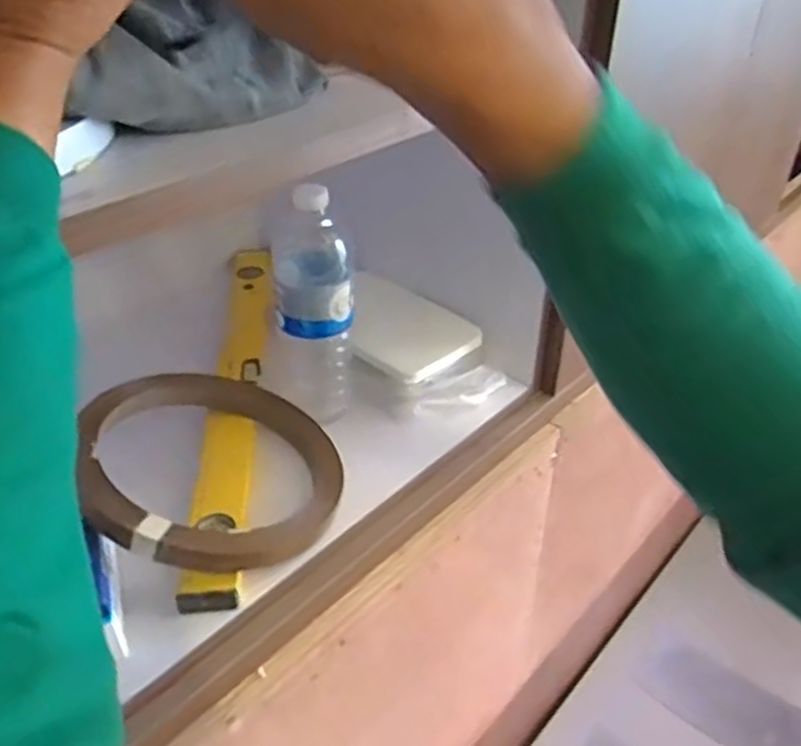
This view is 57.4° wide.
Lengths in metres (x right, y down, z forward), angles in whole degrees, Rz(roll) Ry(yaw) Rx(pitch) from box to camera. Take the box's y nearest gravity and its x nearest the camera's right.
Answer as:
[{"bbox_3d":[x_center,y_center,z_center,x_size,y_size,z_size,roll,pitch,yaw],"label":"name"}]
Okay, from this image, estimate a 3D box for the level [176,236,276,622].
[{"bbox_3d":[-0.180,0.013,0.812,0.060,0.025,0.569,-3,37,-5],"label":"level"}]

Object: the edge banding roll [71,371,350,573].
[{"bbox_3d":[-0.169,0.082,0.664,0.231,0.029,0.231,19,30,-11],"label":"edge banding roll"}]

